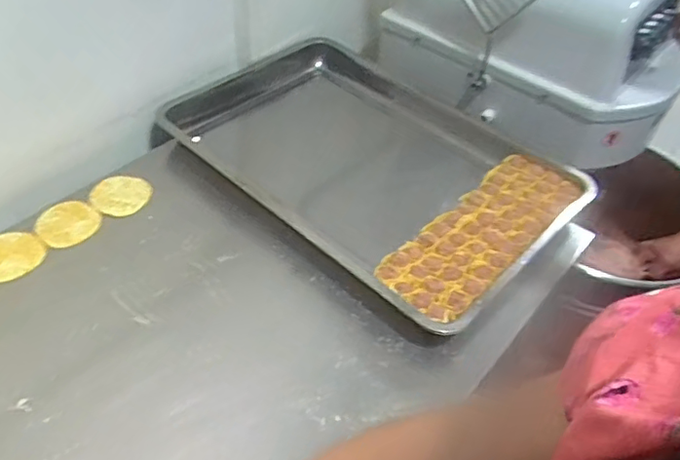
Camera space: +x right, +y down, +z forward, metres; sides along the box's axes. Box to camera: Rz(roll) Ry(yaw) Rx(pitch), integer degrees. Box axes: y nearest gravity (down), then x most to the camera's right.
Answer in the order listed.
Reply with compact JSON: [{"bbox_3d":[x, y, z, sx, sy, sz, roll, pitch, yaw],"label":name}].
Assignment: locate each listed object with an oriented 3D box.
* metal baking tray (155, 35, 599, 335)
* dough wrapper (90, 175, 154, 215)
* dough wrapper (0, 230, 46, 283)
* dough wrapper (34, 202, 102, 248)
[{"bbox_3d":[0.037,-0.124,0.934,0.636,0.065,0.428,36,54,25],"label":"metal baking tray"},{"bbox_3d":[-0.326,-0.054,0.864,0.083,0.007,0.086,3,47,-3],"label":"dough wrapper"},{"bbox_3d":[-0.441,0.032,0.772,0.085,0.009,0.083,-30,56,-28],"label":"dough wrapper"},{"bbox_3d":[-0.382,-0.009,0.816,0.079,0.005,0.080,3,47,-3],"label":"dough wrapper"}]

